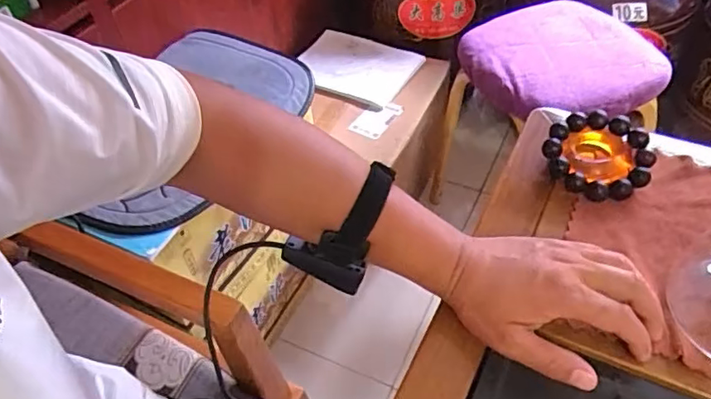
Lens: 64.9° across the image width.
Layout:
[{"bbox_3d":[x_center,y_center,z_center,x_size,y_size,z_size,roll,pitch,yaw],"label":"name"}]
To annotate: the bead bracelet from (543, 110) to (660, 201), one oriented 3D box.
[{"bbox_3d":[0.223,-0.042,0.514,0.092,0.015,0.084,27,73,15],"label":"bead bracelet"}]

